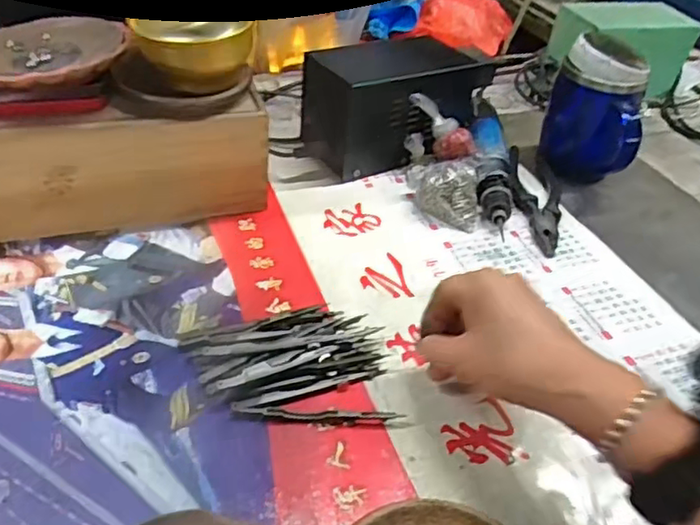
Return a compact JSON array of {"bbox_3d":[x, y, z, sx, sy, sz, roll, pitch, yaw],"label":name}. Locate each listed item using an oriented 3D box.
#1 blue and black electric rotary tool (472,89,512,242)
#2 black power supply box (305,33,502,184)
[{"bbox_3d":[0.145,-0.119,0.656,0.035,0.045,0.253,7,38,3],"label":"blue and black electric rotary tool"},{"bbox_3d":[0.048,-0.157,0.637,0.180,0.113,0.090,-12,41,-20],"label":"black power supply box"}]

